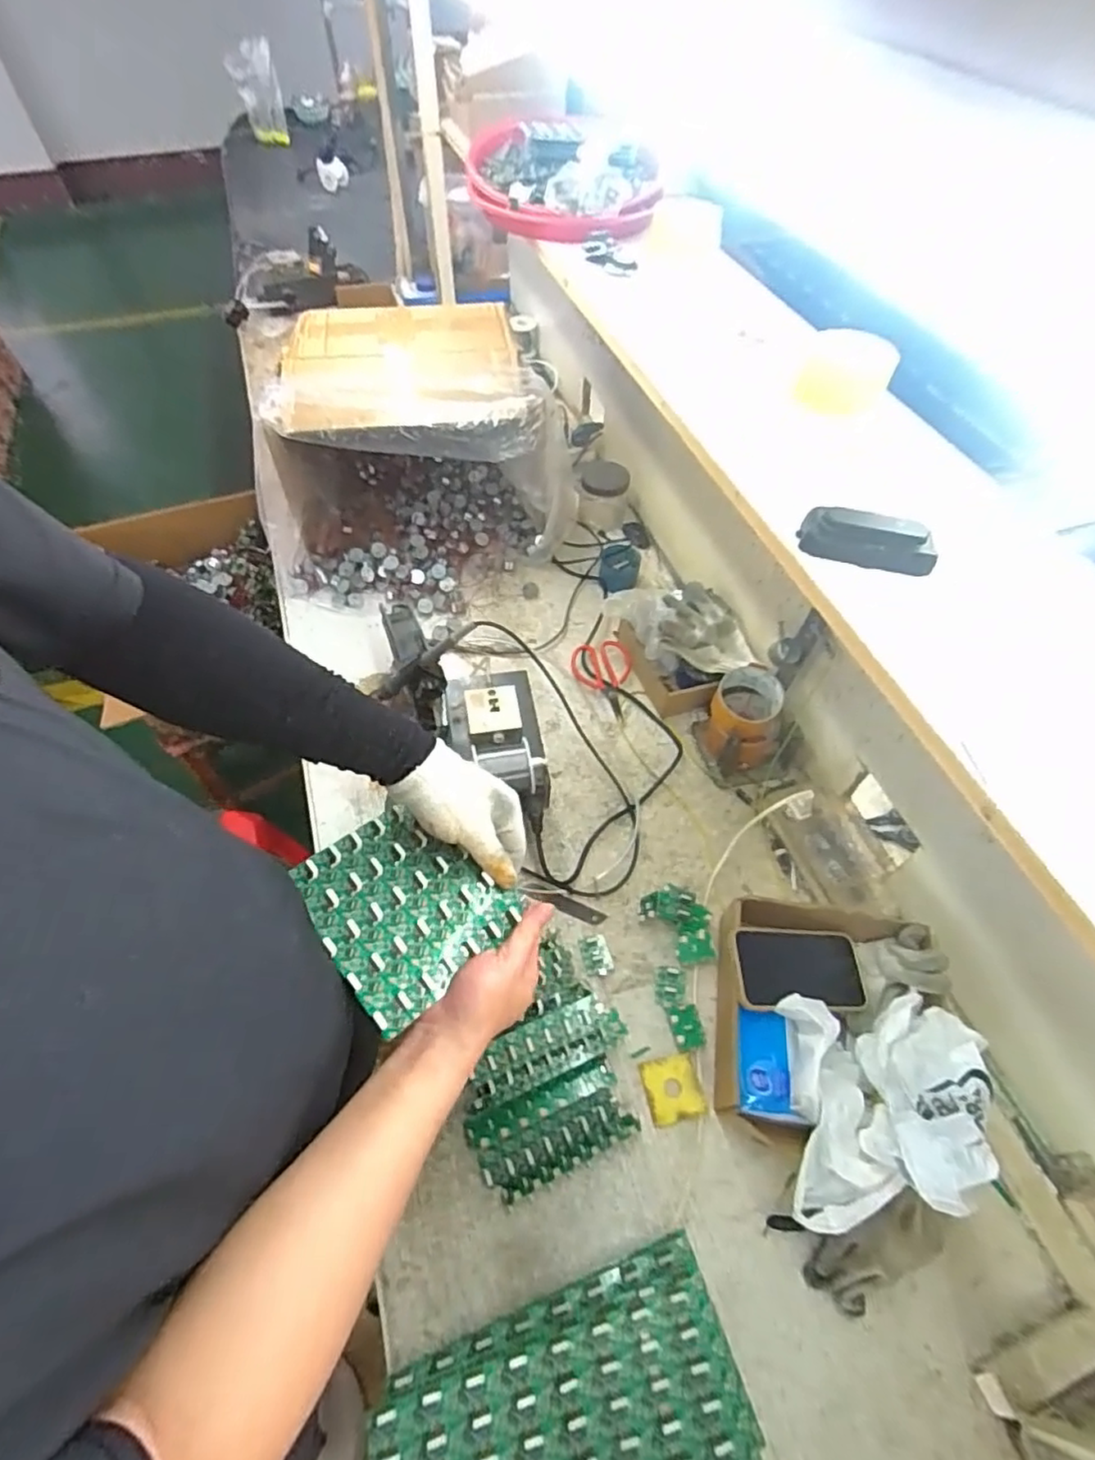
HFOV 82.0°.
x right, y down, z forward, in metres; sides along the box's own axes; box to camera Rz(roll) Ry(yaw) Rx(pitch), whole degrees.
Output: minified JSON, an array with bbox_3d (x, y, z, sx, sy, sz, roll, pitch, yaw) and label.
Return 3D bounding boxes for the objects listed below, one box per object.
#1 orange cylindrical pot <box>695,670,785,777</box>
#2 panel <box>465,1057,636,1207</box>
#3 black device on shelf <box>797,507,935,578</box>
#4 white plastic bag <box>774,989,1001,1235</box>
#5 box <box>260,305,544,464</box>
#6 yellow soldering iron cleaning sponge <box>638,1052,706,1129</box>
[{"bbox_3d":[0.253,-0.012,0.821,0.092,0.098,0.100,0,56,0],"label":"orange cylindrical pot"},{"bbox_3d":[0.004,0.381,0.600,0.147,0.022,0.076,-18,58,-12],"label":"panel"},{"bbox_3d":[0.270,-0.158,0.529,0.108,0.029,0.040,19,58,12],"label":"black device on shelf"},{"bbox_3d":[0.289,0.312,0.532,0.140,0.147,0.186,3,56,2],"label":"white plastic bag"},{"bbox_3d":[-0.195,-0.530,0.939,0.372,0.075,0.300,-1,56,-1],"label":"box"},{"bbox_3d":[0.126,0.359,0.630,0.054,0.004,0.056,-12,57,-8],"label":"yellow soldering iron cleaning sponge"}]

